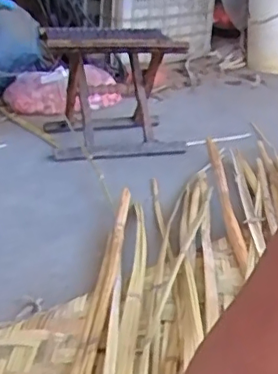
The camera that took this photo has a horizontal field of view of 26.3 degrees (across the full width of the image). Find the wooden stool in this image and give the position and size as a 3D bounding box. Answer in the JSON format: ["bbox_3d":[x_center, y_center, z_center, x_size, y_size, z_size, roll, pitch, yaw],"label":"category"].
[{"bbox_3d":[-0.062,-0.216,1.332,0.294,0.261,0.268,-4,23,-14],"label":"wooden stool"}]

